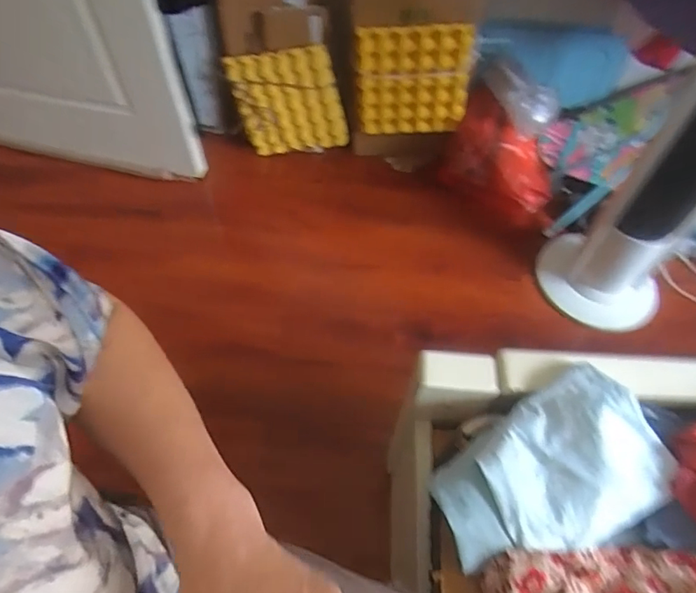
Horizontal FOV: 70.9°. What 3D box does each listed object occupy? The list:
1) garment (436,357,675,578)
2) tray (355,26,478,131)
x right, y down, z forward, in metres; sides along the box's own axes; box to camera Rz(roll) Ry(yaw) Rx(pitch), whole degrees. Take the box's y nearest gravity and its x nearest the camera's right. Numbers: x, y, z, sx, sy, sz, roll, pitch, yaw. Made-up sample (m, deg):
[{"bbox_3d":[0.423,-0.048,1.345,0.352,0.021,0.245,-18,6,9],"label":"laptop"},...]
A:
[{"bbox_3d":[0.231,0.207,0.556,0.255,0.066,0.172,-25,61,-15],"label":"garment"},{"bbox_3d":[0.173,-0.565,1.304,0.287,0.280,0.051,0,58,-1],"label":"tray"}]

